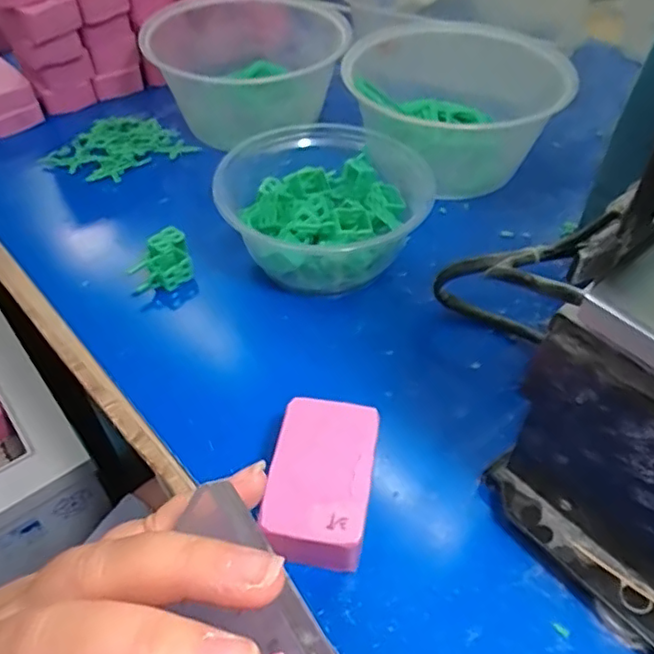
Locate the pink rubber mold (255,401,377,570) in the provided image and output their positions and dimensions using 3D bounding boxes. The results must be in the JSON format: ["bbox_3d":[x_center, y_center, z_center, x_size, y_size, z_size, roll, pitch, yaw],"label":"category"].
[{"bbox_3d":[-0.002,0.076,0.286,0.044,0.032,0.075,7,48,8],"label":"pink rubber mold"}]

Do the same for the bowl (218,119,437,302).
[{"bbox_3d":[0.002,-0.085,0.410,0.124,0.064,0.133,-1,48,1],"label":"bowl"}]

